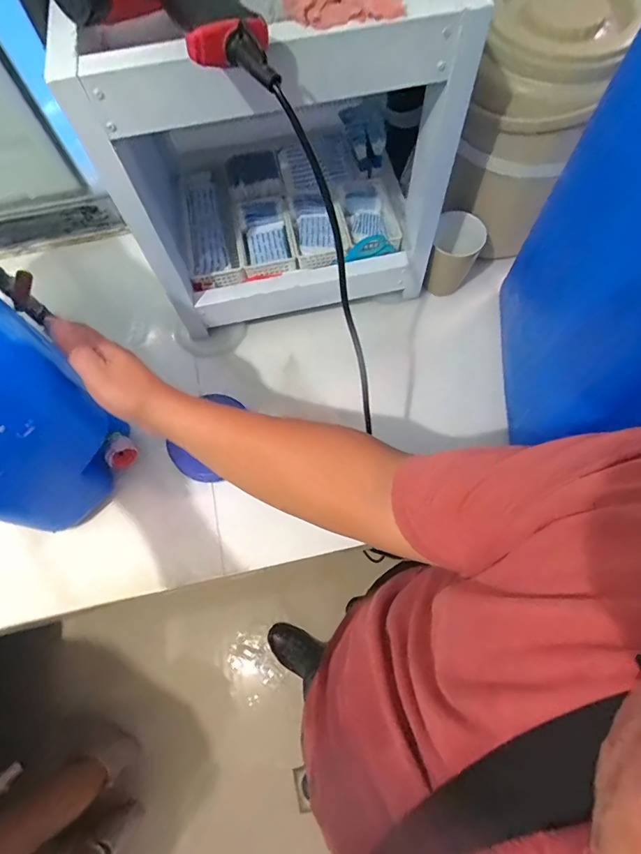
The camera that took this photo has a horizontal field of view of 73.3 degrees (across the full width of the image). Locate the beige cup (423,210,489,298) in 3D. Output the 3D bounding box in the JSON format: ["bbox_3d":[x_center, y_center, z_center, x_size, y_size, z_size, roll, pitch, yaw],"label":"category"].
[{"bbox_3d":[0.197,-0.250,0.629,0.070,0.090,0.076,13,70,7],"label":"beige cup"}]

